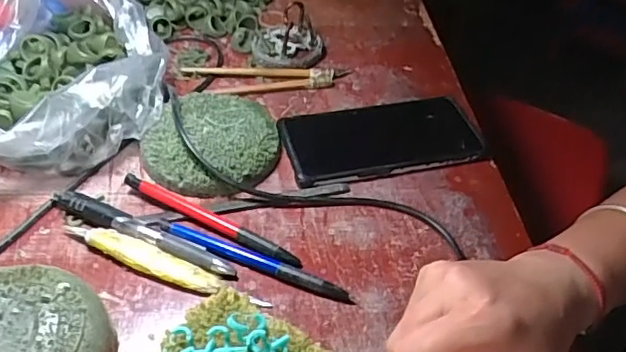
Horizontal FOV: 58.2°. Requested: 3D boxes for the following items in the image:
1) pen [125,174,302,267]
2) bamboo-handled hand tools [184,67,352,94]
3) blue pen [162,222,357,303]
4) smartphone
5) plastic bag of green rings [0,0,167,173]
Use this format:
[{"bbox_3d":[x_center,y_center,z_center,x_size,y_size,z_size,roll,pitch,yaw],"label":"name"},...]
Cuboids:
[{"bbox_3d":[-0.072,0.029,0.398,0.141,0.012,0.014,24,47,17],"label":"pen"},{"bbox_3d":[-0.042,-0.091,0.524,0.151,0.010,0.040,0,44,-6],"label":"bamboo-handled hand tools"},{"bbox_3d":[-0.039,0.055,0.377,0.138,0.009,0.016,18,45,12],"label":"blue pen"},{"bbox_3d":[0.056,-0.033,0.471,0.161,0.016,0.079,-8,46,-14],"label":"smartphone"},{"bbox_3d":[-0.215,-0.102,0.449,0.176,0.111,0.199,-28,53,-30],"label":"plastic bag of green rings"}]

